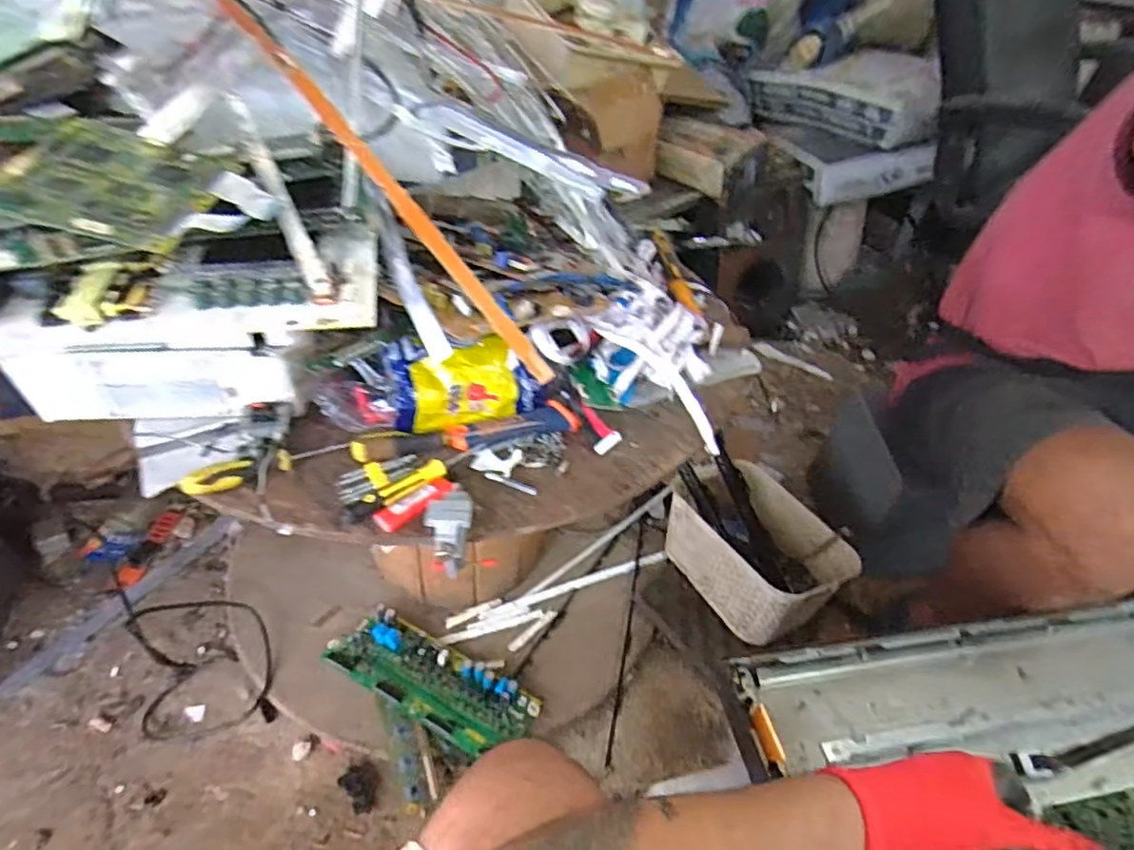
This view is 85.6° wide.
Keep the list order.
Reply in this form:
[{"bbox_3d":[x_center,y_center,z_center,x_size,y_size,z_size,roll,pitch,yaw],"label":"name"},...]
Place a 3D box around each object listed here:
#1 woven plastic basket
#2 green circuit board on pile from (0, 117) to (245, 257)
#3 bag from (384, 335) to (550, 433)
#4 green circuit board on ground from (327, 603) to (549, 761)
[{"bbox_3d":[0.305,0.202,1.036,0.208,0.130,0.281,-19,46,-25],"label":"woven plastic basket"},{"bbox_3d":[-0.315,-0.170,0.429,0.121,0.013,0.117,15,49,-10],"label":"green circuit board on pile"},{"bbox_3d":[-0.096,-0.045,0.600,0.152,0.069,0.060,-10,43,-16],"label":"bag"},{"bbox_3d":[-0.195,0.366,0.877,0.307,0.040,0.106,21,43,17],"label":"green circuit board on ground"}]

